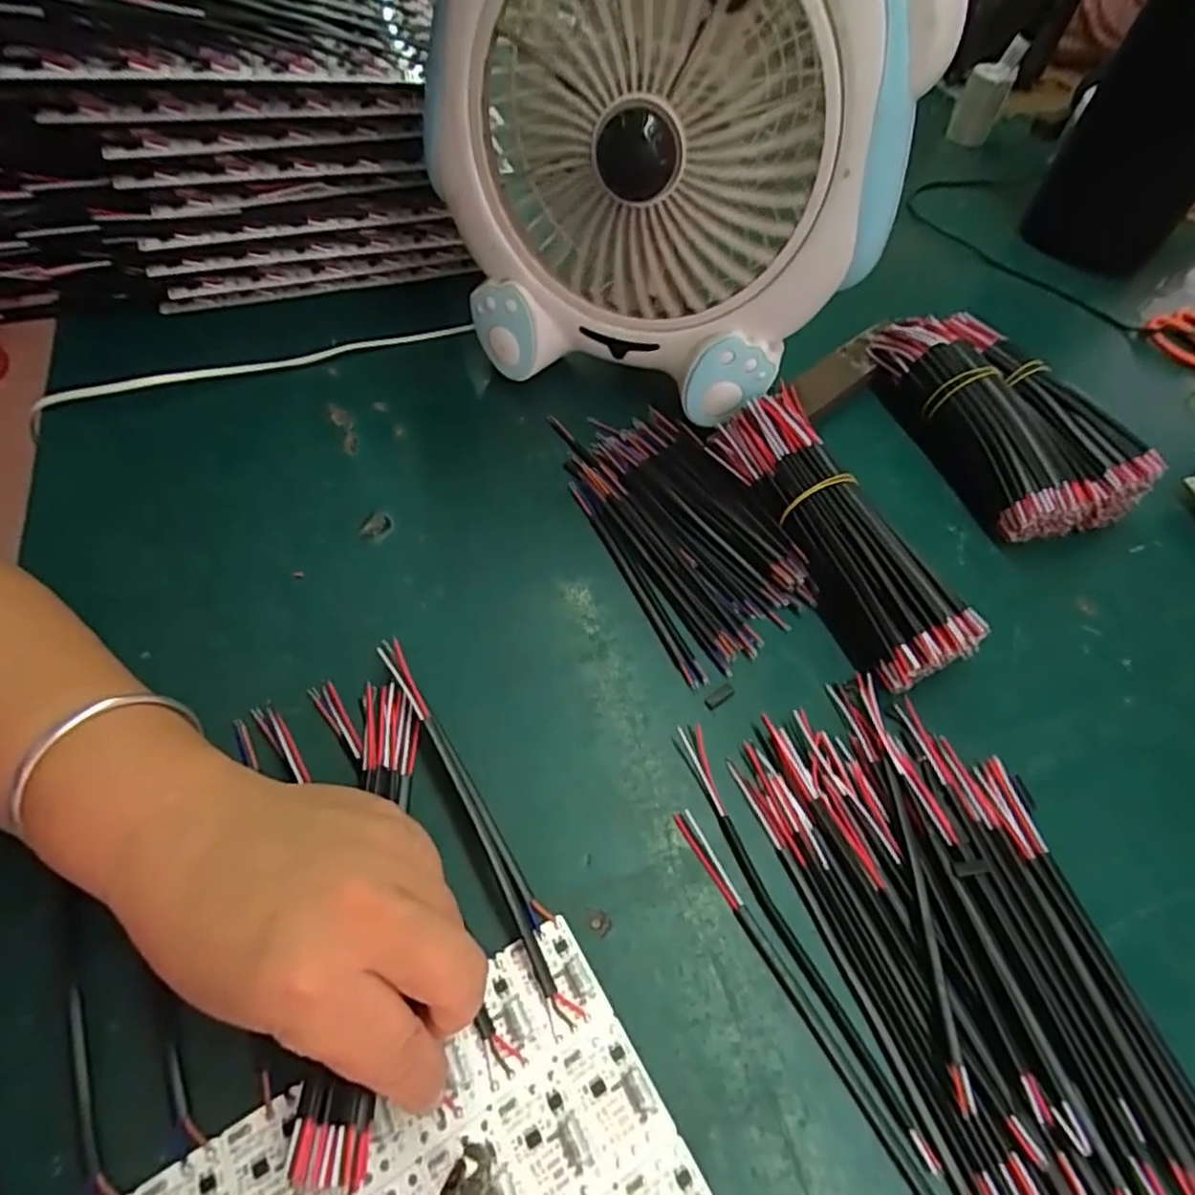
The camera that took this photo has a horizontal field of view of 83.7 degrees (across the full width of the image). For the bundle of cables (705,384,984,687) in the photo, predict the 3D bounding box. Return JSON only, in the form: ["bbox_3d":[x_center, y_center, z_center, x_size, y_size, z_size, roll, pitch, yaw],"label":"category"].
[{"bbox_3d":[0.128,-0.037,0.361,0.053,0.043,0.180,-18,59,-17],"label":"bundle of cables"}]

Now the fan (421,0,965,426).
[{"bbox_3d":[0.030,-0.231,0.351,0.240,0.282,0.109,25,56,12],"label":"fan"}]

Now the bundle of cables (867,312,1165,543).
[{"bbox_3d":[0.256,-0.116,0.429,0.100,0.050,0.171,-11,57,-13],"label":"bundle of cables"}]

